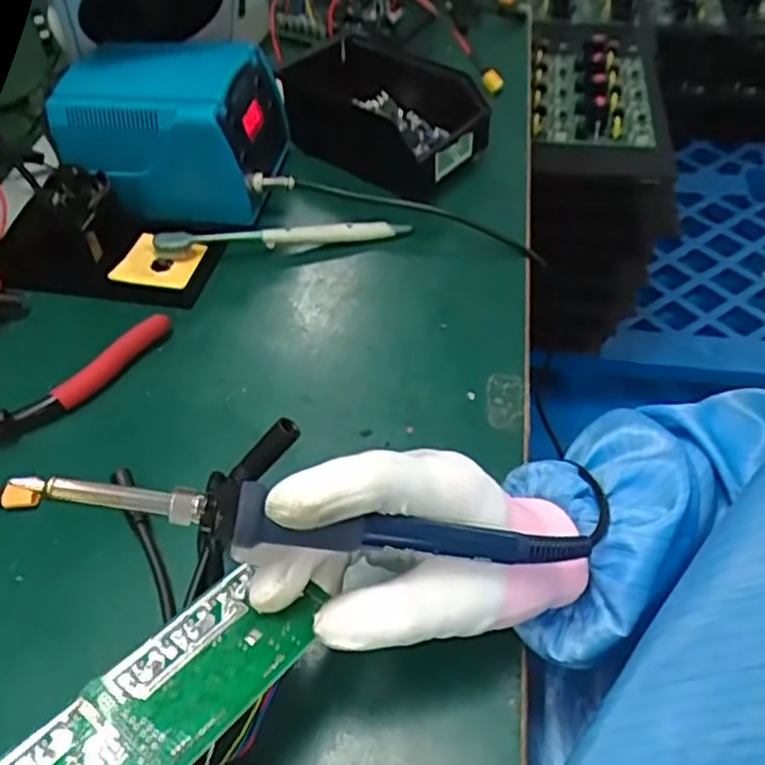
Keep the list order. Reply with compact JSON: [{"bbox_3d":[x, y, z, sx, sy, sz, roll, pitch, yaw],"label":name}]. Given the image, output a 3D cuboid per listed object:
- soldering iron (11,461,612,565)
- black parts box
[{"bbox_3d":[-0.025,0.055,0.260,0.198,0.026,0.020,9,49,-12],"label":"soldering iron"},{"bbox_3d":[0.008,-0.219,0.580,0.147,0.064,0.099,28,57,24],"label":"black parts box"}]

